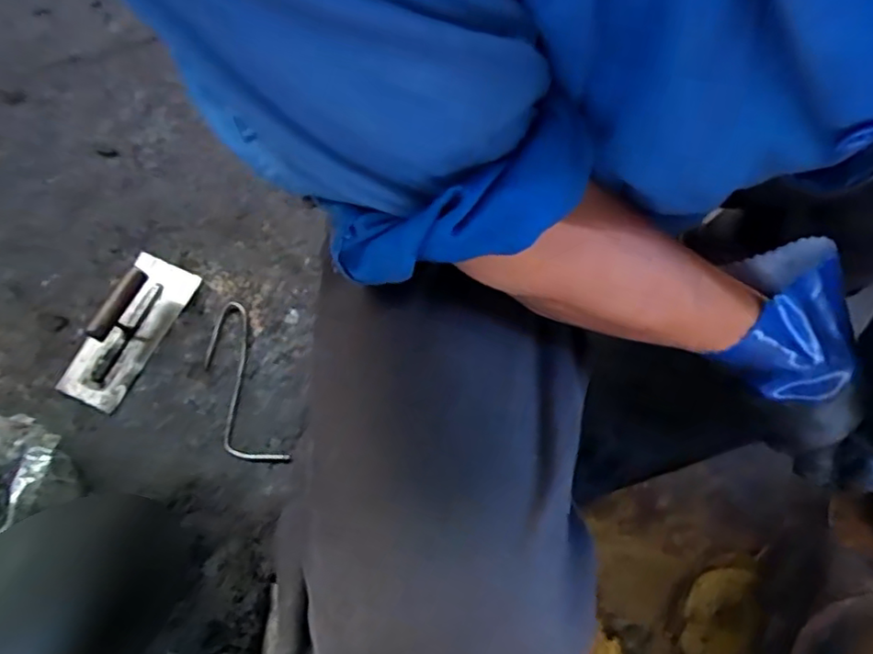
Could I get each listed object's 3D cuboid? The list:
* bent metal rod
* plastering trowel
[{"bbox_3d":[-0.241,0.070,0.733,0.066,0.014,0.214,-19,74,-8],"label":"bent metal rod"},{"bbox_3d":[-0.384,-0.005,0.728,0.087,0.058,0.199,24,73,5],"label":"plastering trowel"}]

